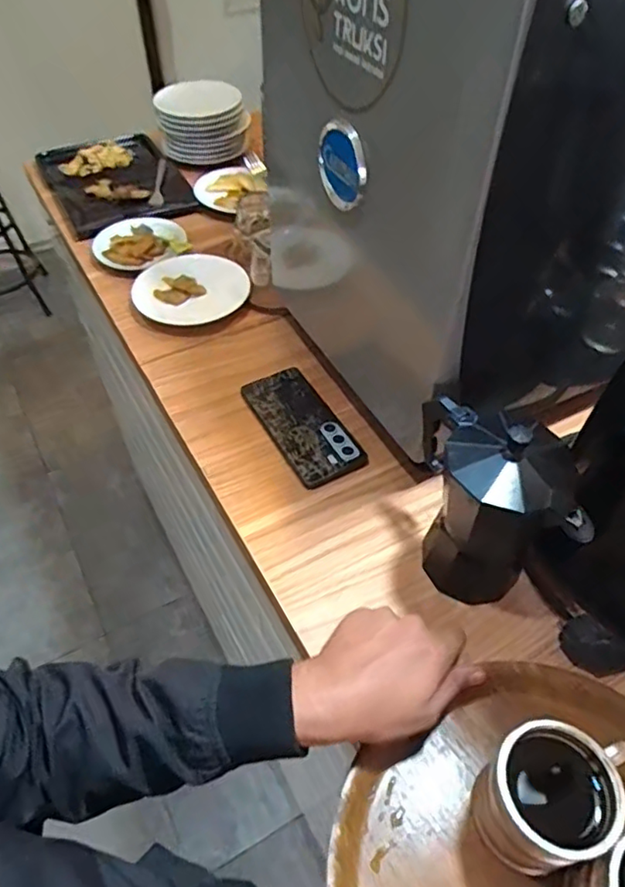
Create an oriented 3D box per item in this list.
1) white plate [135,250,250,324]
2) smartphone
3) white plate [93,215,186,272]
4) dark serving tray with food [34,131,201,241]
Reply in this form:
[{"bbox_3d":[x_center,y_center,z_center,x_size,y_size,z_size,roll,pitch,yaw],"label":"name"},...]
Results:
[{"bbox_3d":[-0.169,-0.217,0.847,0.153,0.030,0.153,0,50,0],"label":"white plate"},{"bbox_3d":[-0.012,-0.024,0.684,0.079,0.014,0.168,-23,54,-18],"label":"smartphone"},{"bbox_3d":[-0.259,-0.301,0.906,0.115,0.025,0.124,0,50,0],"label":"white plate"},{"bbox_3d":[-0.335,-0.453,1.027,0.203,0.029,0.311,-23,53,-18],"label":"dark serving tray with food"}]

